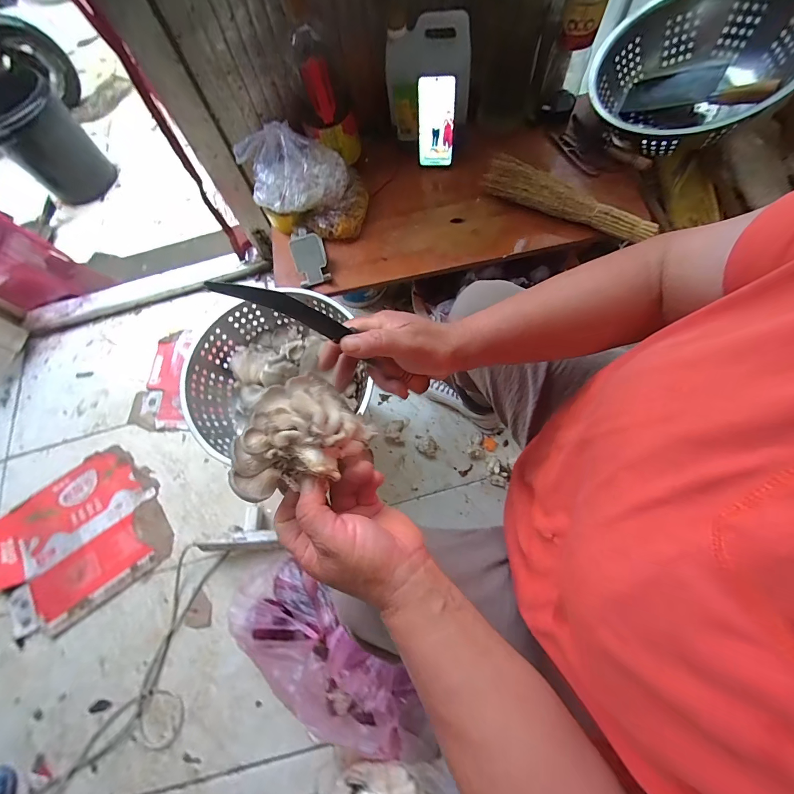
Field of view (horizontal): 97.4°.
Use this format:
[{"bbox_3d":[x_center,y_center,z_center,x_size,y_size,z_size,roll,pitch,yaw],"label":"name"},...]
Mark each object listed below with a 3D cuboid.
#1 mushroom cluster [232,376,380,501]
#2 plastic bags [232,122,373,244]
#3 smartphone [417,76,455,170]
[{"bbox_3d":[-0.076,0.037,0.272,0.070,0.066,0.106,33,72,16],"label":"mushroom cluster"},{"bbox_3d":[-0.182,-0.446,0.725,0.225,0.166,0.163,5,70,8],"label":"plastic bags"},{"bbox_3d":[0.081,-0.563,0.721,0.073,0.156,0.012,1,60,5],"label":"smartphone"}]

